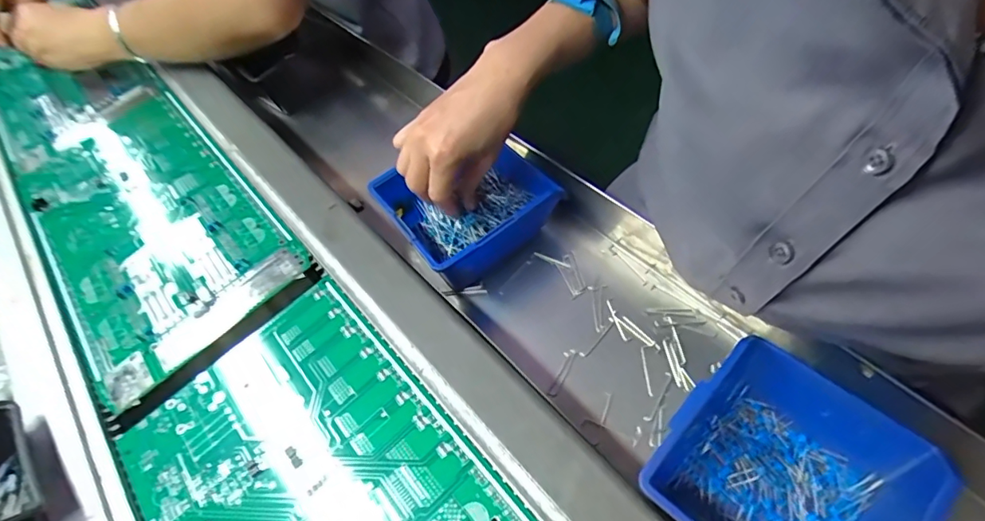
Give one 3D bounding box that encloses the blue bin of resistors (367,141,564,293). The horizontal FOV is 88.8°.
[{"bbox_3d":[-0.018,-0.044,0.437,0.129,0.063,0.115,-31,57,-18],"label":"blue bin of resistors"}]

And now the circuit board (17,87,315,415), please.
[{"bbox_3d":[-0.349,-0.053,0.493,0.184,0.022,0.389,-37,59,-22],"label":"circuit board"}]

